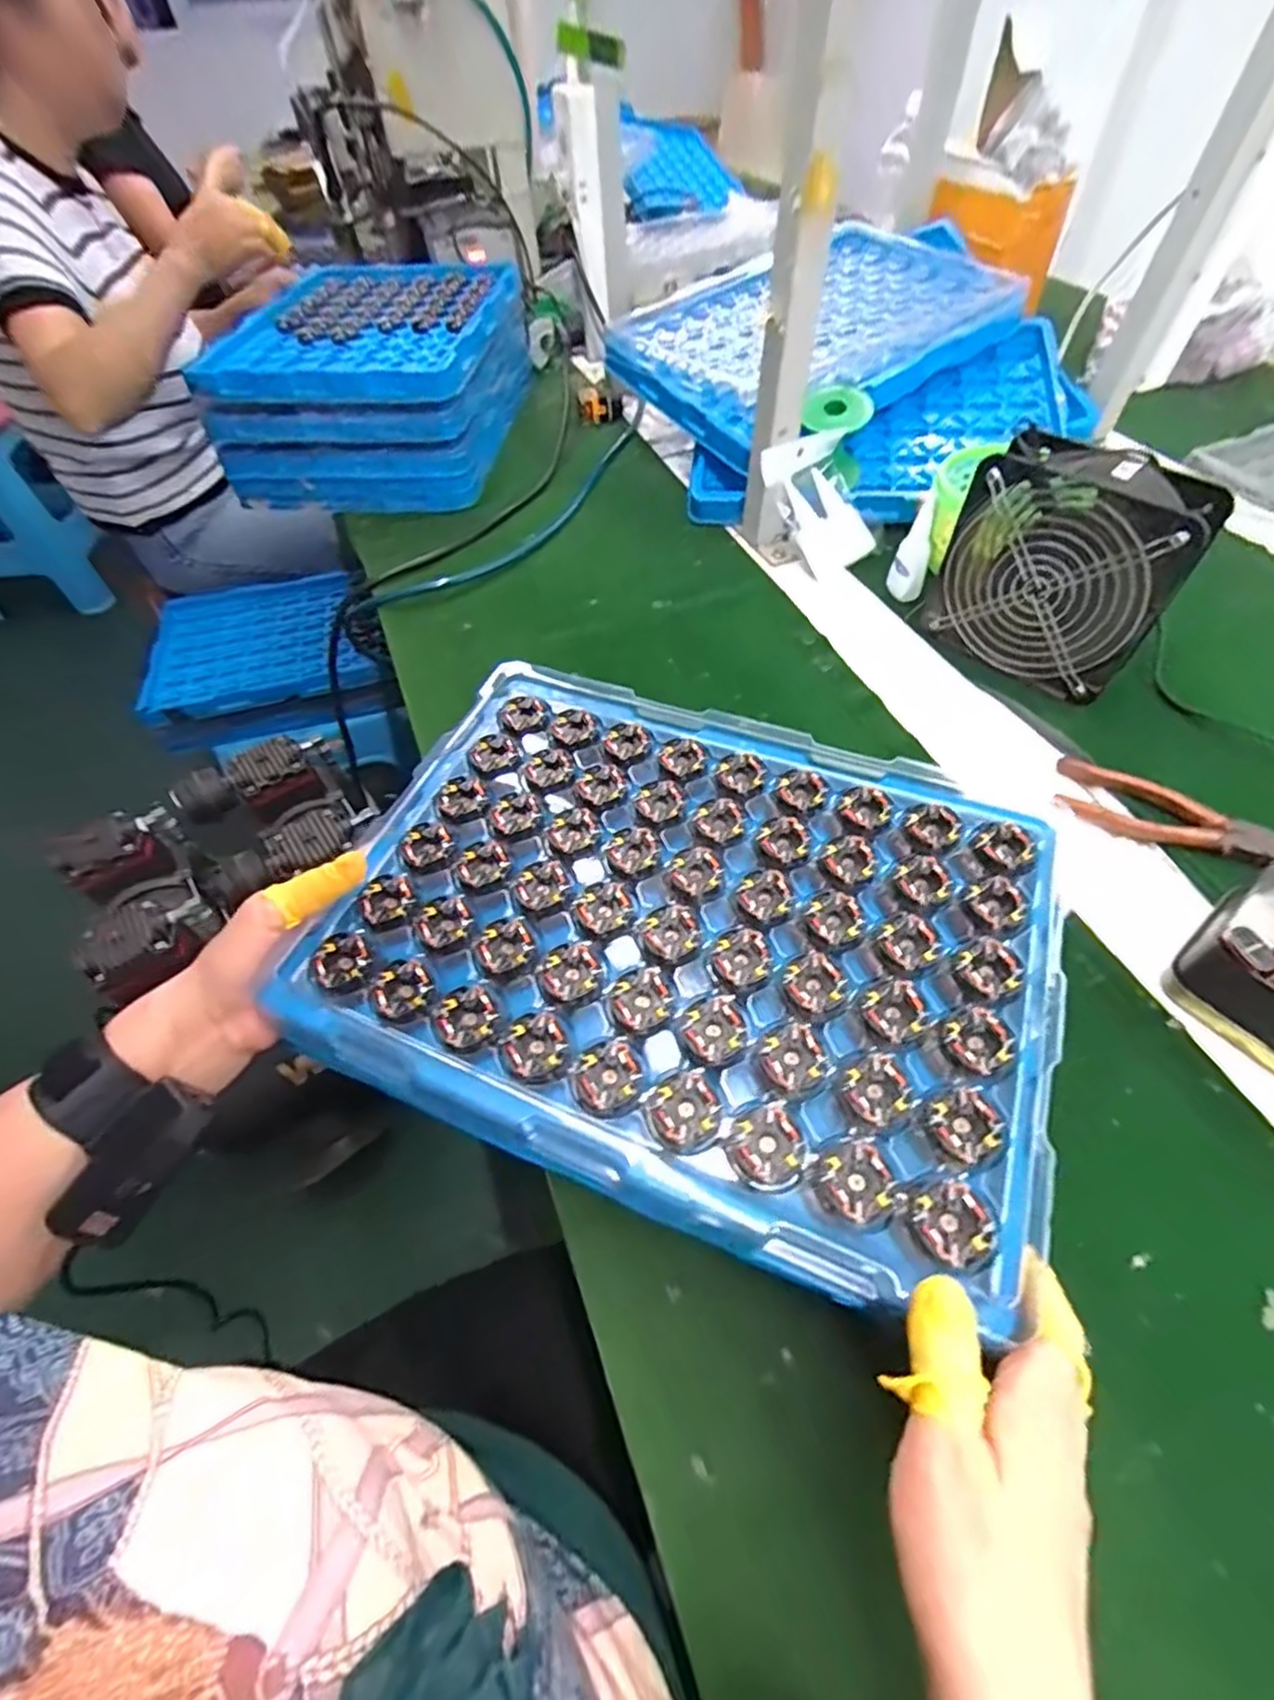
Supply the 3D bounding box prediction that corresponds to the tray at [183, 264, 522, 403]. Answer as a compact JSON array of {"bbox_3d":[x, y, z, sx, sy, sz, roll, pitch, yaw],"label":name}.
[{"bbox_3d":[-0.311,-0.608,0.770,0.288,0.036,0.378,1,60,8],"label":"tray"}]

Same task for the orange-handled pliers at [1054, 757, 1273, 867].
[{"bbox_3d":[0.357,-0.021,0.445,0.138,0.018,0.048,22,59,17],"label":"orange-handled pliers"}]

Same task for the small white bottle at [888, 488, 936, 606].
[{"bbox_3d":[0.245,-0.265,0.582,0.028,0.087,0.023,15,29,13],"label":"small white bottle"}]

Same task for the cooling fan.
[{"bbox_3d":[0.315,-0.210,0.495,0.150,0.149,0.063,38,65,25],"label":"cooling fan"}]

